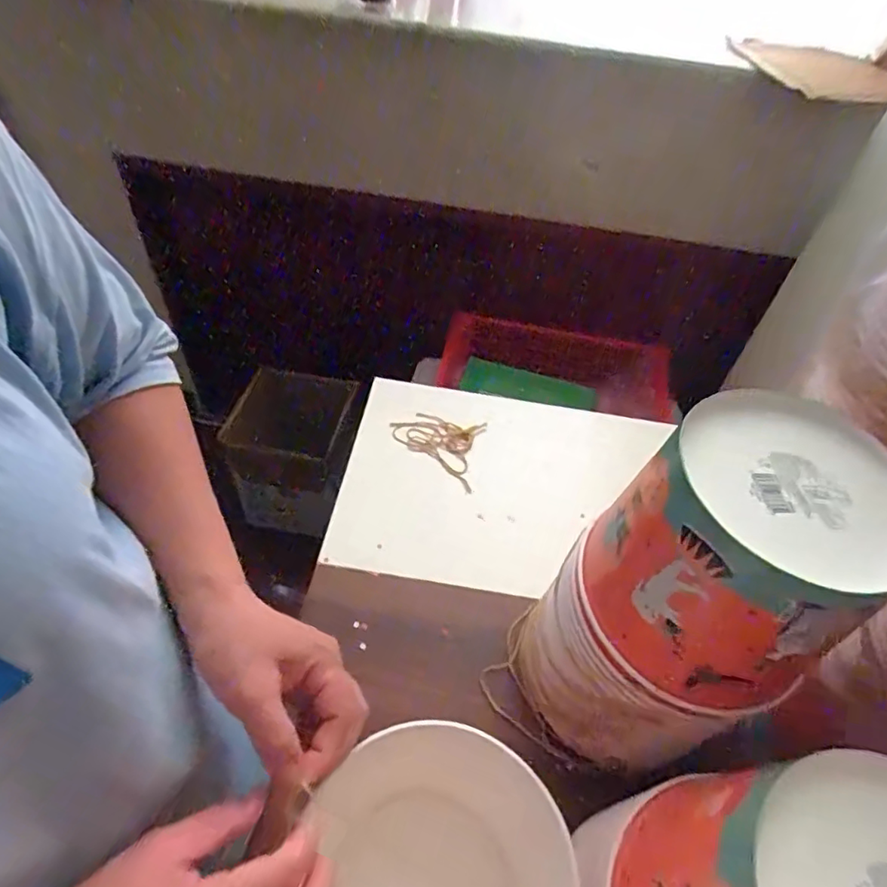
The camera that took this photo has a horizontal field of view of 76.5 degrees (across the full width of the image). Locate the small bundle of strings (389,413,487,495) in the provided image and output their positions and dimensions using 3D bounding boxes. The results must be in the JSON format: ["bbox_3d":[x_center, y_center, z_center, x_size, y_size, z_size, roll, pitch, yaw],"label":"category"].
[{"bbox_3d":[-0.011,-0.001,0.689,0.109,0.012,0.102,14,49,9],"label":"small bundle of strings"}]

